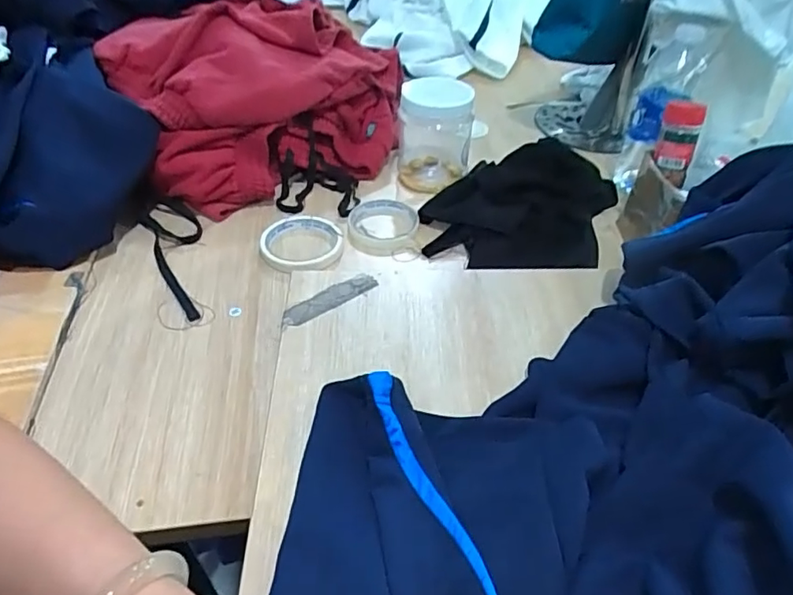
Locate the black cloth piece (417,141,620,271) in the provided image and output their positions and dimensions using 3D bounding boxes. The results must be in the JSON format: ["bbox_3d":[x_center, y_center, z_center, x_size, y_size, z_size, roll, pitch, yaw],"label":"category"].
[{"bbox_3d":[0.151,-0.124,0.685,0.225,0.058,0.191,13,45,12],"label":"black cloth piece"}]

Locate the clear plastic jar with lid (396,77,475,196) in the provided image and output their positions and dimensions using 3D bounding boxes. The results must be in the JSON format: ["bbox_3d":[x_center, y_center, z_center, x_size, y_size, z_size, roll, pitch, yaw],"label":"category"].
[{"bbox_3d":[0.049,-0.219,0.743,0.094,0.120,0.103,-1,42,1],"label":"clear plastic jar with lid"}]

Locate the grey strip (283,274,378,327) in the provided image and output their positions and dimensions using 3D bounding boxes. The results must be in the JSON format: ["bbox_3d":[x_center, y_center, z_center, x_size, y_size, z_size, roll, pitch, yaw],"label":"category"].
[{"bbox_3d":[-0.064,0.001,0.538,0.099,0.004,0.024,-28,55,-28],"label":"grey strip"}]

